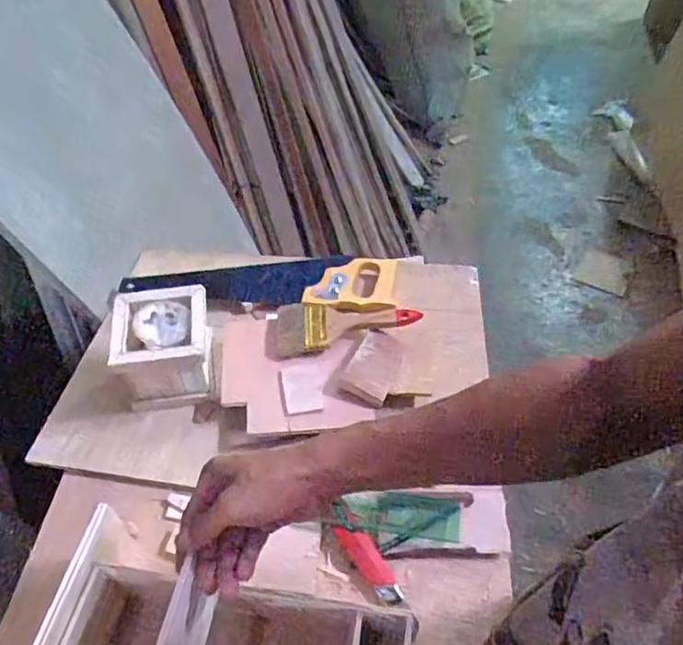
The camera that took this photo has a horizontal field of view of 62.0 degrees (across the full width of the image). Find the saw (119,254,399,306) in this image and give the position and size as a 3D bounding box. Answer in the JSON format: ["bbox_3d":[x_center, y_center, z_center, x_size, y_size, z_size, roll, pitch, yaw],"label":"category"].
[{"bbox_3d":[-0.120,-0.072,0.871,0.396,0.031,0.103,3,50,4],"label":"saw"}]

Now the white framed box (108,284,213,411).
[{"bbox_3d":[-0.224,0.035,0.736,0.111,0.112,0.118,-6,50,-3],"label":"white framed box"}]

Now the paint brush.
[{"bbox_3d":[0.003,-0.008,0.766,0.189,0.032,0.076,-10,50,-6],"label":"paint brush"}]

